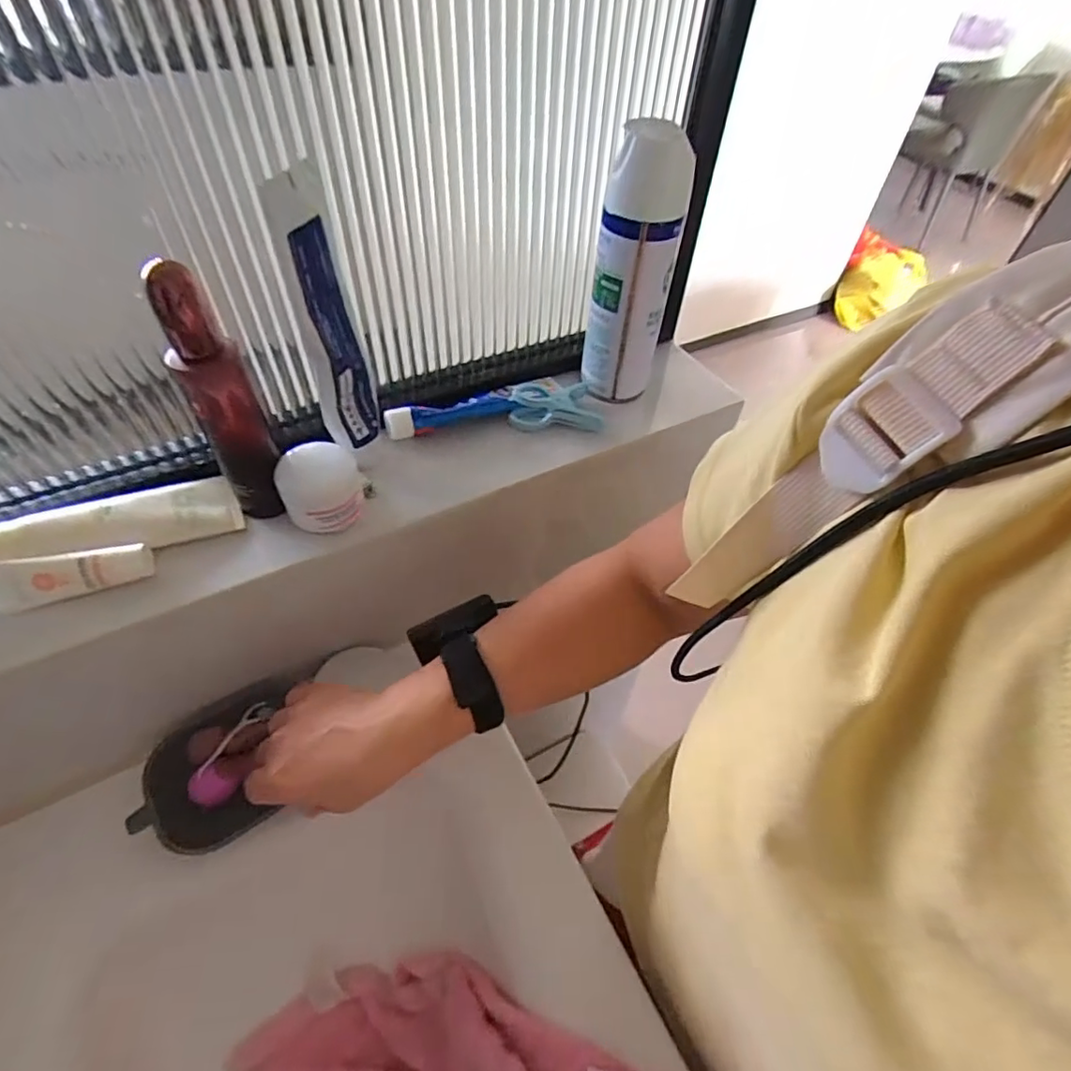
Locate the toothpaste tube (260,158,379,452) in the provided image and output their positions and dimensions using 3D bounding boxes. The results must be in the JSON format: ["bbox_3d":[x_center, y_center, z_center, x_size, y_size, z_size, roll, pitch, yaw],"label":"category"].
[{"bbox_3d":[-0.144,-0.144,0.409,0.043,0.200,0.031,-11,52,-12],"label":"toothpaste tube"}]

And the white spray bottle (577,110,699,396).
[{"bbox_3d":[0.082,-0.215,0.488,0.059,0.209,0.054,-29,57,-24],"label":"white spray bottle"}]

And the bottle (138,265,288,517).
[{"bbox_3d":[-0.207,-0.082,0.392,0.041,0.186,0.040,-24,56,-21],"label":"bottle"}]

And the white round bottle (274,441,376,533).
[{"bbox_3d":[-0.160,-0.033,0.441,0.053,0.053,0.059,4,50,0],"label":"white round bottle"}]

